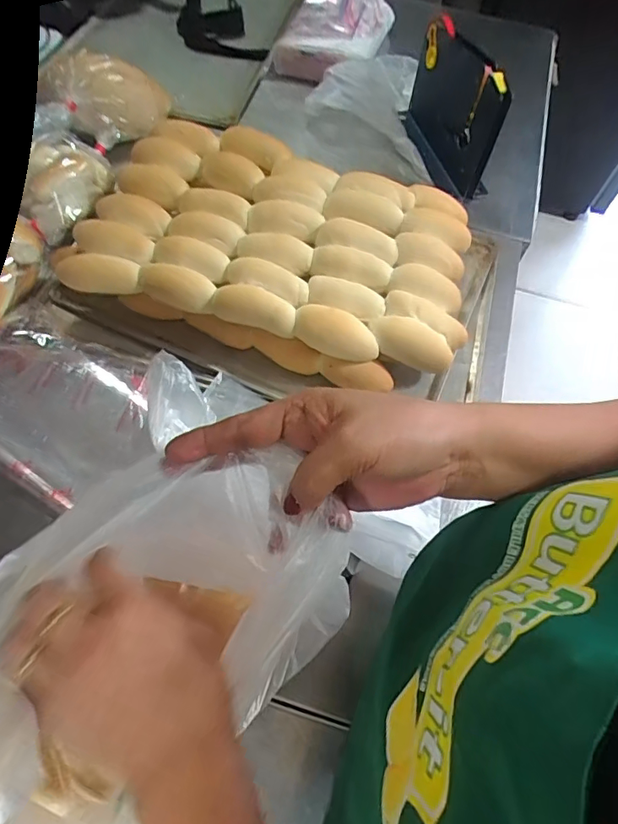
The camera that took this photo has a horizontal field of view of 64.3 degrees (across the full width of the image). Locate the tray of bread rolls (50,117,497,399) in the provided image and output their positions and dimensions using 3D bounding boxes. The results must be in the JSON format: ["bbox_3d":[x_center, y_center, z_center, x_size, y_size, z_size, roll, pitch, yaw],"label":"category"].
[{"bbox_3d":[-0.037,-0.173,0.574,0.460,0.100,0.283,17,61,5],"label":"tray of bread rolls"}]

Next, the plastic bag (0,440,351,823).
[{"bbox_3d":[-0.096,0.107,0.266,0.169,0.057,0.219,41,73,17],"label":"plastic bag"}]

